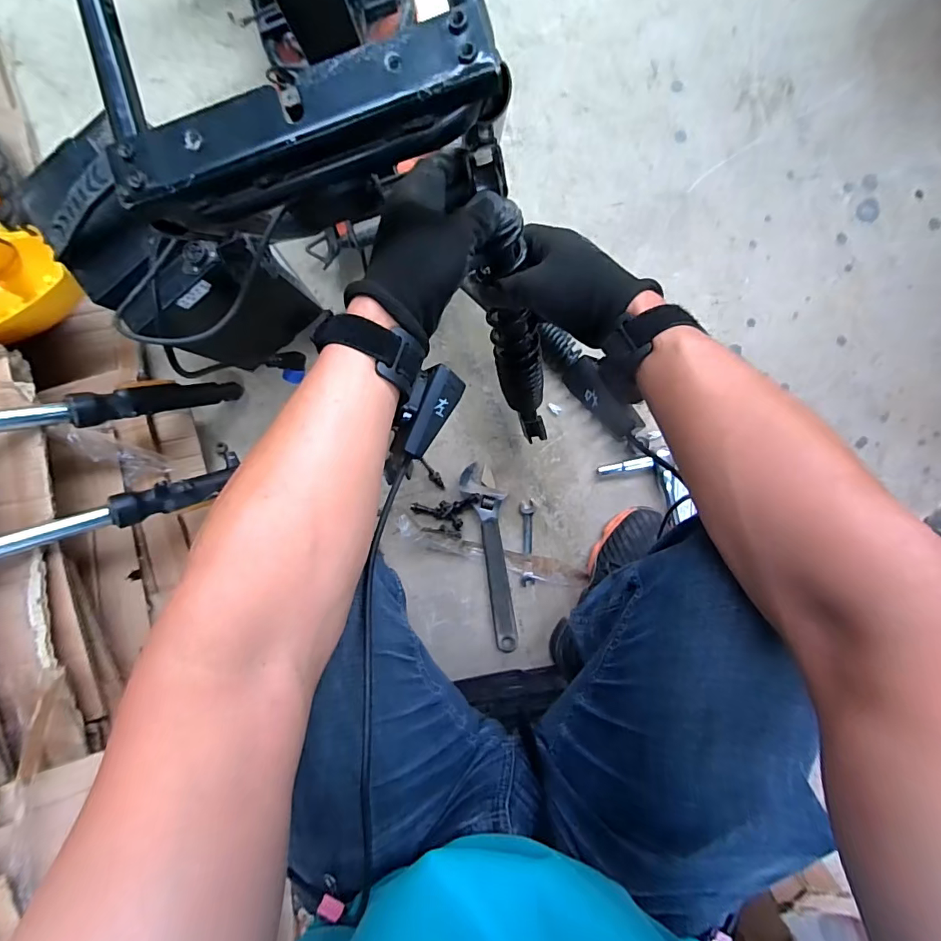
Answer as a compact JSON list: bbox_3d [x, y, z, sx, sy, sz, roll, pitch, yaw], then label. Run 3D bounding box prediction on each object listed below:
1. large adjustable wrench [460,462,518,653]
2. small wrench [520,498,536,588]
[{"bbox_3d":[0.042,0.136,0.713,0.058,0.016,0.293,-13,92,3],"label":"large adjustable wrench"},{"bbox_3d":[0.090,0.114,0.712,0.024,0.006,0.134,1,93,3],"label":"small wrench"}]

